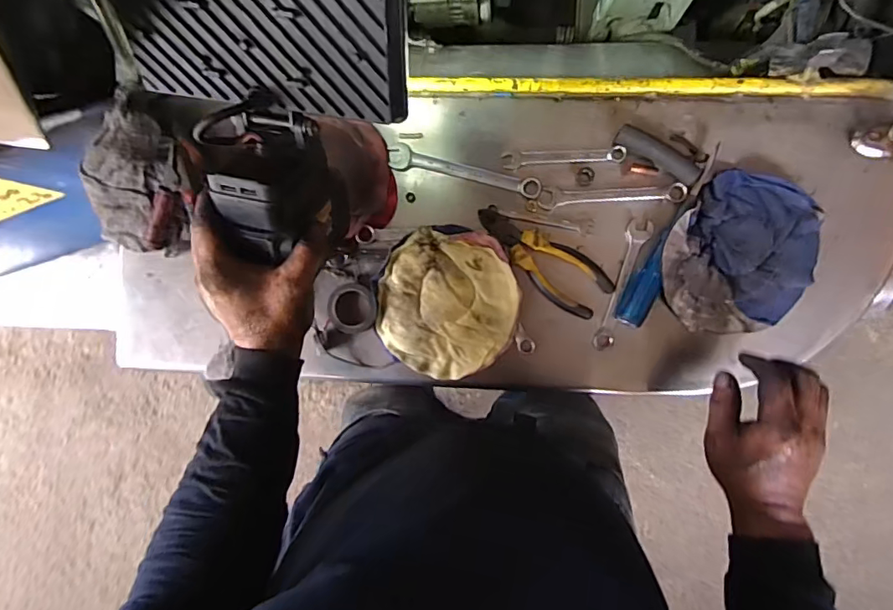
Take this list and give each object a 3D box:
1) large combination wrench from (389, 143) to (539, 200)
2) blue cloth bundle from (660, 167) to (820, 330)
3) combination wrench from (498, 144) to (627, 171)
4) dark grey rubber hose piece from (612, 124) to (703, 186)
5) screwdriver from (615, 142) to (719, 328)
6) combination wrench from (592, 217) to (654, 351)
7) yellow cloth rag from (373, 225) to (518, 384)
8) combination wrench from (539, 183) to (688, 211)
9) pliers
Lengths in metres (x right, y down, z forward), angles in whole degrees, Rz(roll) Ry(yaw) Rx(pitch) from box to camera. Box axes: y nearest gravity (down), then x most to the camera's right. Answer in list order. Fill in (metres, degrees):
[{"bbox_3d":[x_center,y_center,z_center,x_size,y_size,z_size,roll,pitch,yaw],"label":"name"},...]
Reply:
[{"bbox_3d":[0.019,-0.141,0.539,0.165,0.015,0.028,17,94,1],"label":"large combination wrench"},{"bbox_3d":[0.300,-0.048,0.512,0.145,0.029,0.164,41,95,-1],"label":"blue cloth bundle"},{"bbox_3d":[0.123,-0.156,0.528,0.125,0.007,0.019,-3,94,3],"label":"combination wrench"},{"bbox_3d":[0.218,-0.155,0.521,0.090,0.025,0.026,32,95,0],"label":"dark grey rubber hose piece"},{"bbox_3d":[0.224,-0.068,0.516,0.028,0.029,0.191,23,94,1],"label":"screwdriver"},{"bbox_3d":[0.184,-0.020,0.528,0.022,0.009,0.140,17,94,1],"label":"combination wrench"},{"bbox_3d":[-0.001,0.004,0.538,0.144,0.028,0.144,18,94,1],"label":"yellow cloth rag"},{"bbox_3d":[0.173,-0.113,0.523,0.143,0.014,0.022,0,94,3],"label":"combination wrench"},{"bbox_3d":[0.100,-0.049,0.527,0.154,0.018,0.053,38,95,0],"label":"pliers"}]

